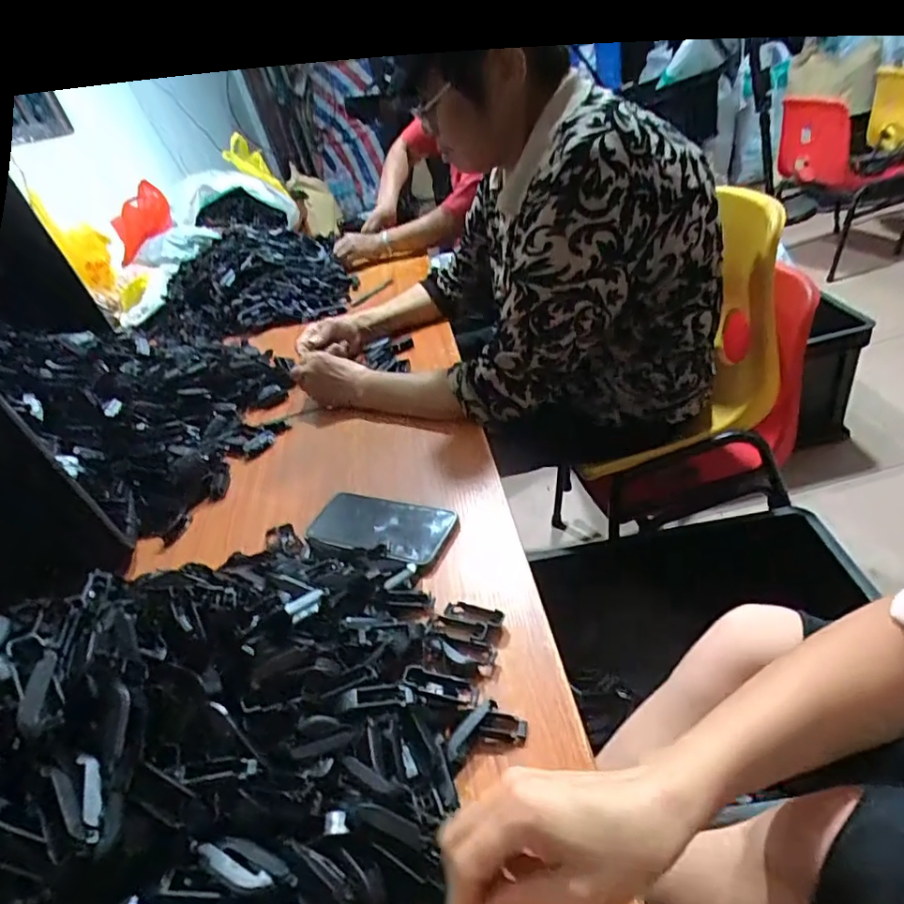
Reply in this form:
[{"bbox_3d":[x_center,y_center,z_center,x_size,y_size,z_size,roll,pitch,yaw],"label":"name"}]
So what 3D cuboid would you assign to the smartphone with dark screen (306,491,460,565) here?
[{"bbox_3d":[-0.075,0.077,0.598,0.161,0.015,0.080,7,40,28],"label":"smartphone with dark screen"}]

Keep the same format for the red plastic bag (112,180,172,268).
[{"bbox_3d":[-0.912,-0.678,1.643,0.173,0.168,0.184,-28,37,-17],"label":"red plastic bag"}]

